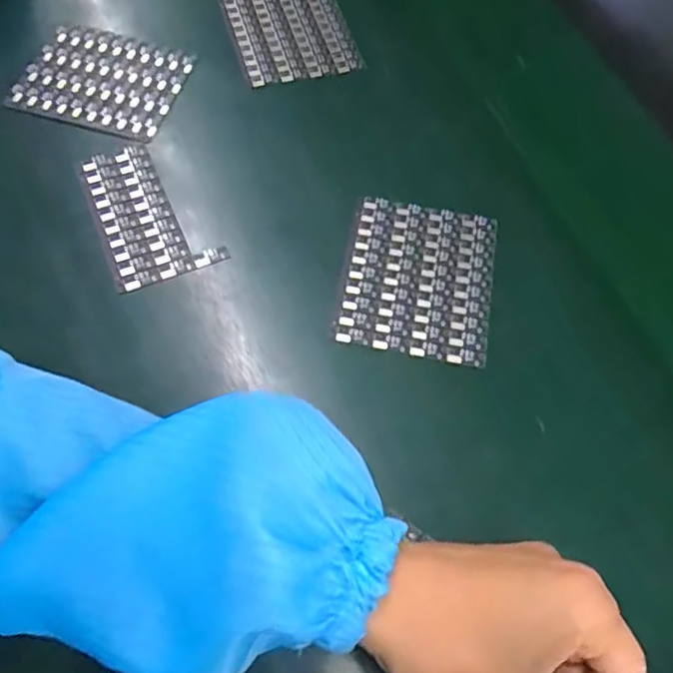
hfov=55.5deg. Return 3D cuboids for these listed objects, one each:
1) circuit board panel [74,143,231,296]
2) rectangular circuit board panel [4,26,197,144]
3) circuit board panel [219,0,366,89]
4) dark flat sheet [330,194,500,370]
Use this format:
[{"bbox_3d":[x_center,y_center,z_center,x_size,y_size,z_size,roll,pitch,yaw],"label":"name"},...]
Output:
[{"bbox_3d":[-0.110,-0.073,0.370,0.059,0.004,0.096,-20,65,-15],"label":"circuit board panel"},{"bbox_3d":[-0.154,-0.170,0.424,0.101,0.009,0.080,18,62,5],"label":"rectangular circuit board panel"},{"bbox_3d":[-0.033,-0.219,0.457,0.083,0.008,0.095,-13,64,-12],"label":"circuit board panel"},{"bbox_3d":[0.046,-0.034,0.359,0.082,0.004,0.096,11,61,1],"label":"dark flat sheet"}]

